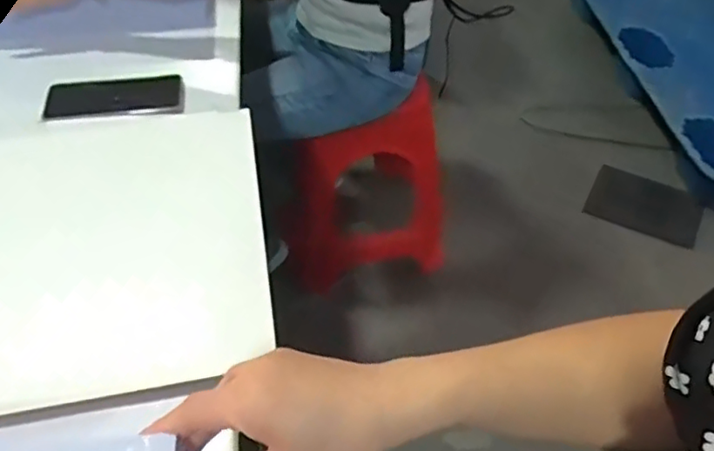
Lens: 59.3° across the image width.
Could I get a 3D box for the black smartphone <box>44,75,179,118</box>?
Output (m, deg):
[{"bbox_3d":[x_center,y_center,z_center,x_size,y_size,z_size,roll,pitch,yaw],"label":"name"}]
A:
[{"bbox_3d":[-0.303,-0.160,0.783,0.159,0.010,0.063,-7,48,-6],"label":"black smartphone"}]

